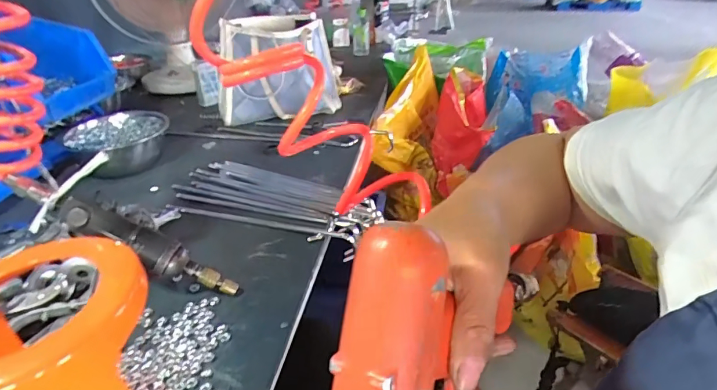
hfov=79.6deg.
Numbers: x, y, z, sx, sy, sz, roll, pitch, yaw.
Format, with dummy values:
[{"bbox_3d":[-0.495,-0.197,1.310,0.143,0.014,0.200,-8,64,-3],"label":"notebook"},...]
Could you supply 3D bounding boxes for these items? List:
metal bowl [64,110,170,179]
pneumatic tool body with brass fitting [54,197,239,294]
[{"bbox_3d":[-0.444,-0.107,0.828,0.154,0.069,0.154,-1,29,1],"label":"metal bowl"},{"bbox_3d":[-0.230,0.060,0.481,0.204,0.031,0.028,31,26,-14],"label":"pneumatic tool body with brass fitting"}]

